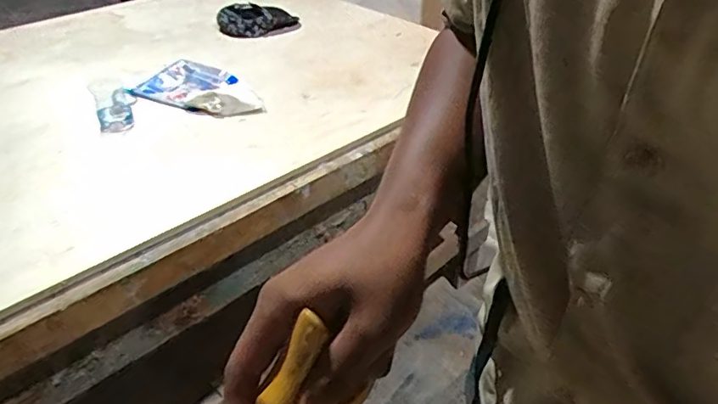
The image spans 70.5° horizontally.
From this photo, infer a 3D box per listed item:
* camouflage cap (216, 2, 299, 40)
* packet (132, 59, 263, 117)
[{"bbox_3d":[-0.287,-0.513,1.437,0.219,0.047,0.197,-11,41,-13],"label":"camouflage cap"},{"bbox_3d":[-0.338,-0.241,1.100,0.304,0.023,0.170,21,44,23],"label":"packet"}]

